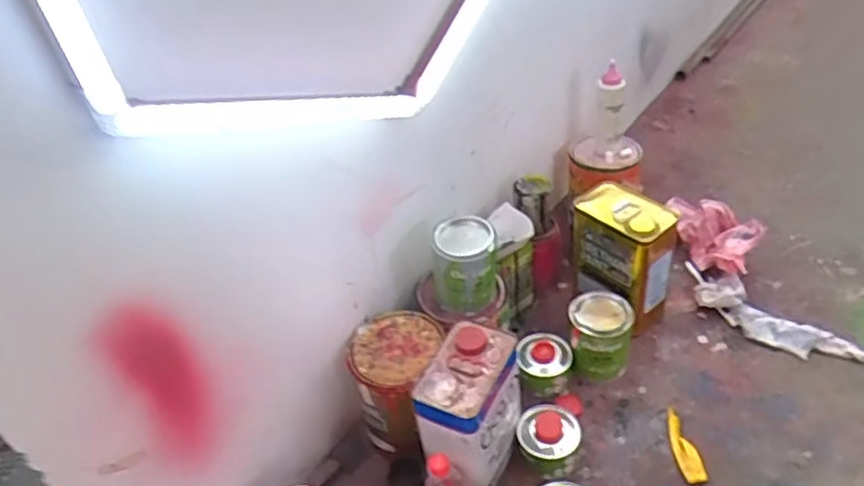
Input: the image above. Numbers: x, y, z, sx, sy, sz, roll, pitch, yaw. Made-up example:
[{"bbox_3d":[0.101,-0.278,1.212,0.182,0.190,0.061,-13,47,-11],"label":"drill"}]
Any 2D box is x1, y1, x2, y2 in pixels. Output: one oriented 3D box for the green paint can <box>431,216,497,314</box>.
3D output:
[{"bbox_3d":[0.053,0.028,1.130,0.098,0.115,0.102,-5,41,4],"label":"green paint can"}]

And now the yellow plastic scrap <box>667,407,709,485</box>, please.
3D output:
[{"bbox_3d":[0.411,0.328,1.108,0.043,0.019,0.135,-5,42,2],"label":"yellow plastic scrap"}]

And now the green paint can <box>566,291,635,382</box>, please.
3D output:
[{"bbox_3d":[0.301,0.172,1.214,0.106,0.124,0.097,-4,42,3],"label":"green paint can"}]

